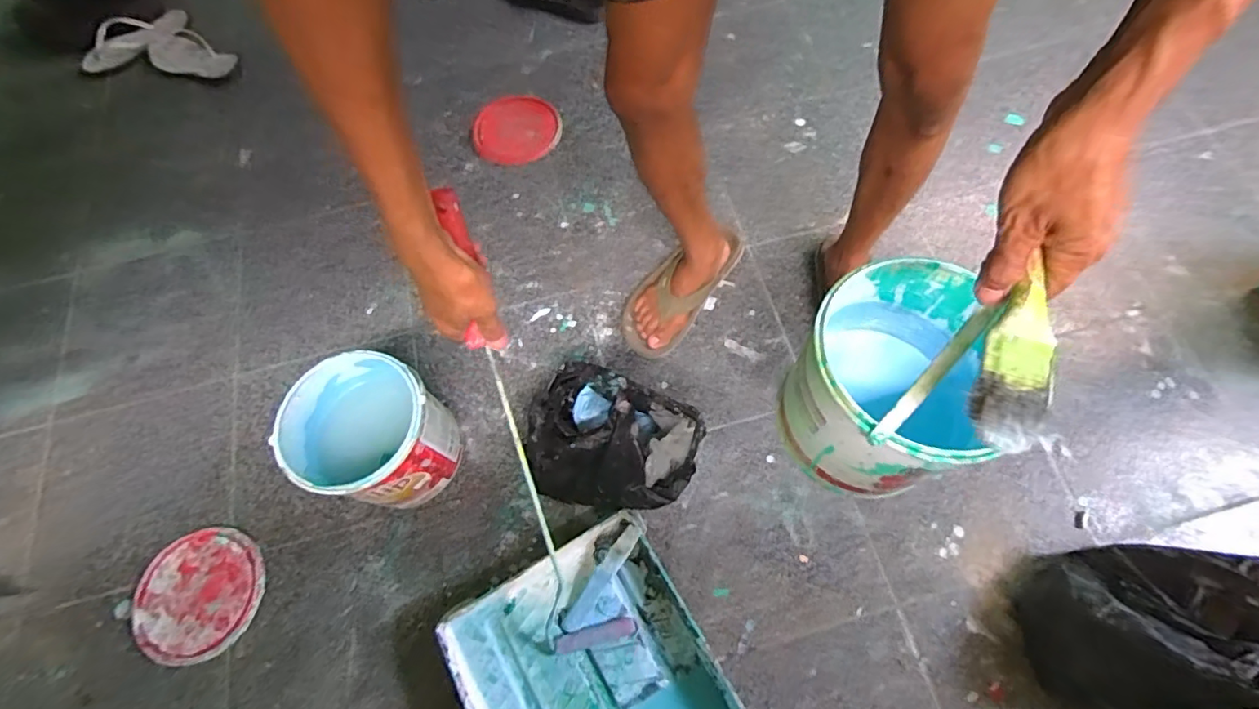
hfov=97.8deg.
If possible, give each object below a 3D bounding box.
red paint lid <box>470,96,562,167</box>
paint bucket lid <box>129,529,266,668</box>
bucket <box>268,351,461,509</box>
[{"bbox_3d":[-0.229,-0.463,1.124,0.172,0.016,0.183,-1,67,2],"label":"red paint lid"},{"bbox_3d":[-0.630,0.348,0.800,0.184,0.012,0.176,-6,67,0],"label":"paint bucket lid"},{"bbox_3d":[-0.354,0.117,0.787,0.177,0.194,0.176,-1,67,2],"label":"bucket"}]

